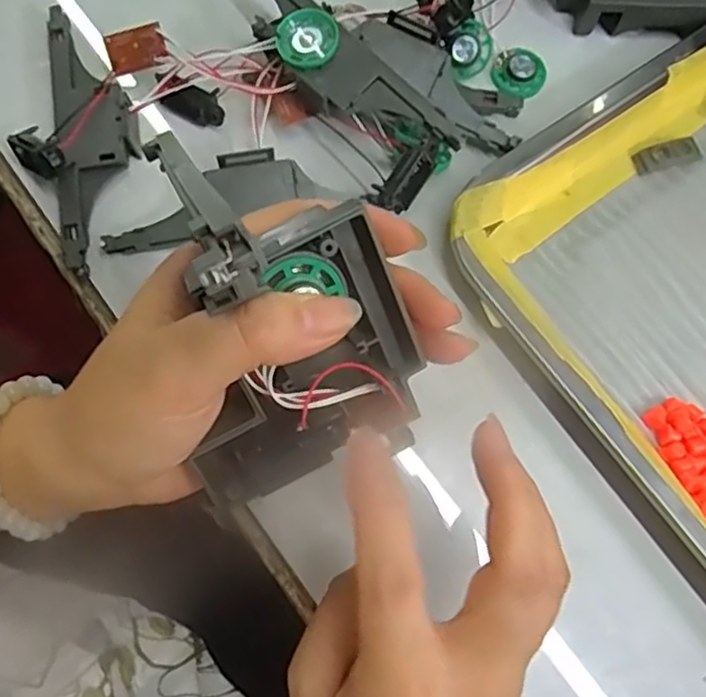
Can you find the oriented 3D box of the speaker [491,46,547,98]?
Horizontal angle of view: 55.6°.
[{"bbox_3d":[0.088,-0.146,0.351,0.028,0.006,0.027,1,74,-2],"label":"speaker"}]

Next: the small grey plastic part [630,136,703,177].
[{"bbox_3d":[0.160,-0.098,0.339,0.035,0.006,0.012,-15,75,-6],"label":"small grey plastic part"}]

